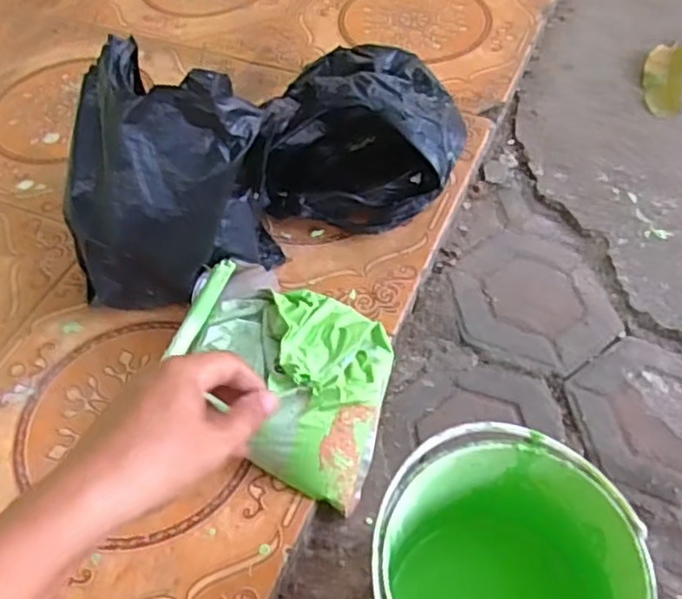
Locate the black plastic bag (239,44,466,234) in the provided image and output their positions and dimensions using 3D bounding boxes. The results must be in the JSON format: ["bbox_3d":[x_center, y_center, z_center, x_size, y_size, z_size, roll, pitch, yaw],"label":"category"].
[{"bbox_3d":[0.016,-0.225,0.844,0.257,0.168,0.245,-8,53,-4],"label":"black plastic bag"}]

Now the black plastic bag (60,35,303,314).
[{"bbox_3d":[-0.171,-0.124,0.728,0.237,0.251,0.135,-15,53,-8],"label":"black plastic bag"}]

